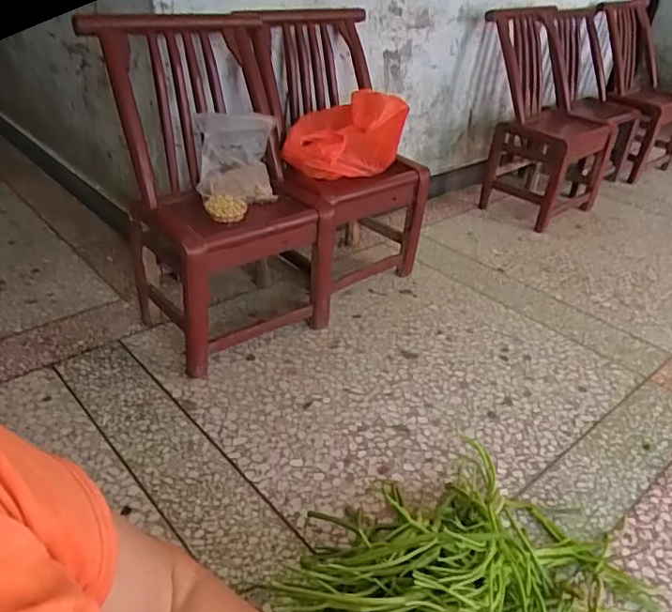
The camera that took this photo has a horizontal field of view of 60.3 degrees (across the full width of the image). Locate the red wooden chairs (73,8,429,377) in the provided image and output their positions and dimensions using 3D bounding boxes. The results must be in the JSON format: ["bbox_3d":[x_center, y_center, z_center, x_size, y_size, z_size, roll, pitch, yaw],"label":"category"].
[{"bbox_3d":[-0.127,-0.306,1.389,0.399,0.661,0.734,26,37,30],"label":"red wooden chairs"}]

